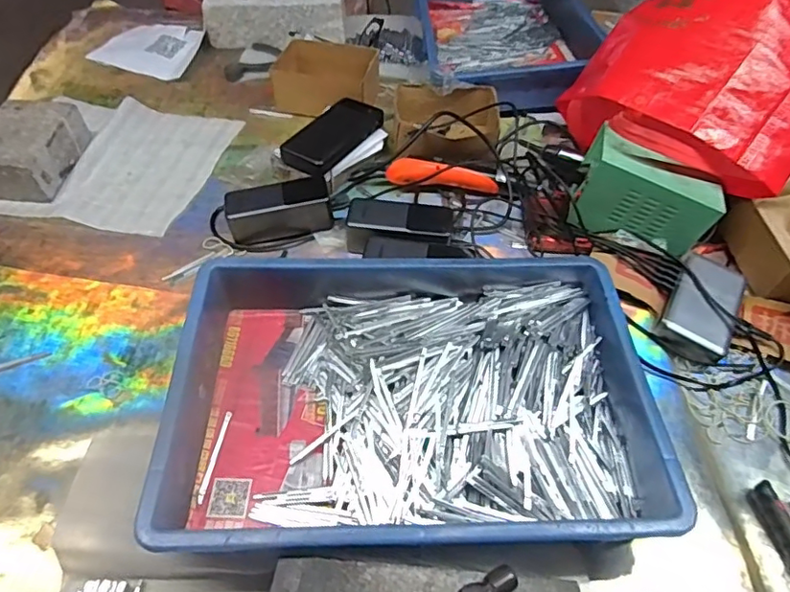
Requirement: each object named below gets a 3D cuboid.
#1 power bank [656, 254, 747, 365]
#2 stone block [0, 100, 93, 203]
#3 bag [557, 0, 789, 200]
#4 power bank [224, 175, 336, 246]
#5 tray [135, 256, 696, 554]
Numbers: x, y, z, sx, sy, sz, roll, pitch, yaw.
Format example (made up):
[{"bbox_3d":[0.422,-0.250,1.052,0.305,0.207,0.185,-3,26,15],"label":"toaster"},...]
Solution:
[{"bbox_3d":[0.363,0.012,0.647,0.074,0.037,0.130,27,55,18],"label":"power bank"},{"bbox_3d":[-0.512,-0.205,0.770,0.104,0.065,0.155,4,51,0],"label":"stone block"},{"bbox_3d":[0.397,-0.298,0.695,0.301,0.189,0.297,34,63,23],"label":"bag"},{"bbox_3d":[-0.148,-0.109,0.702,0.129,0.053,0.059,-11,52,-12],"label":"power bank"},{"bbox_3d":[0.015,0.097,0.543,0.435,0.093,0.297,0,52,-3],"label":"tray"}]

